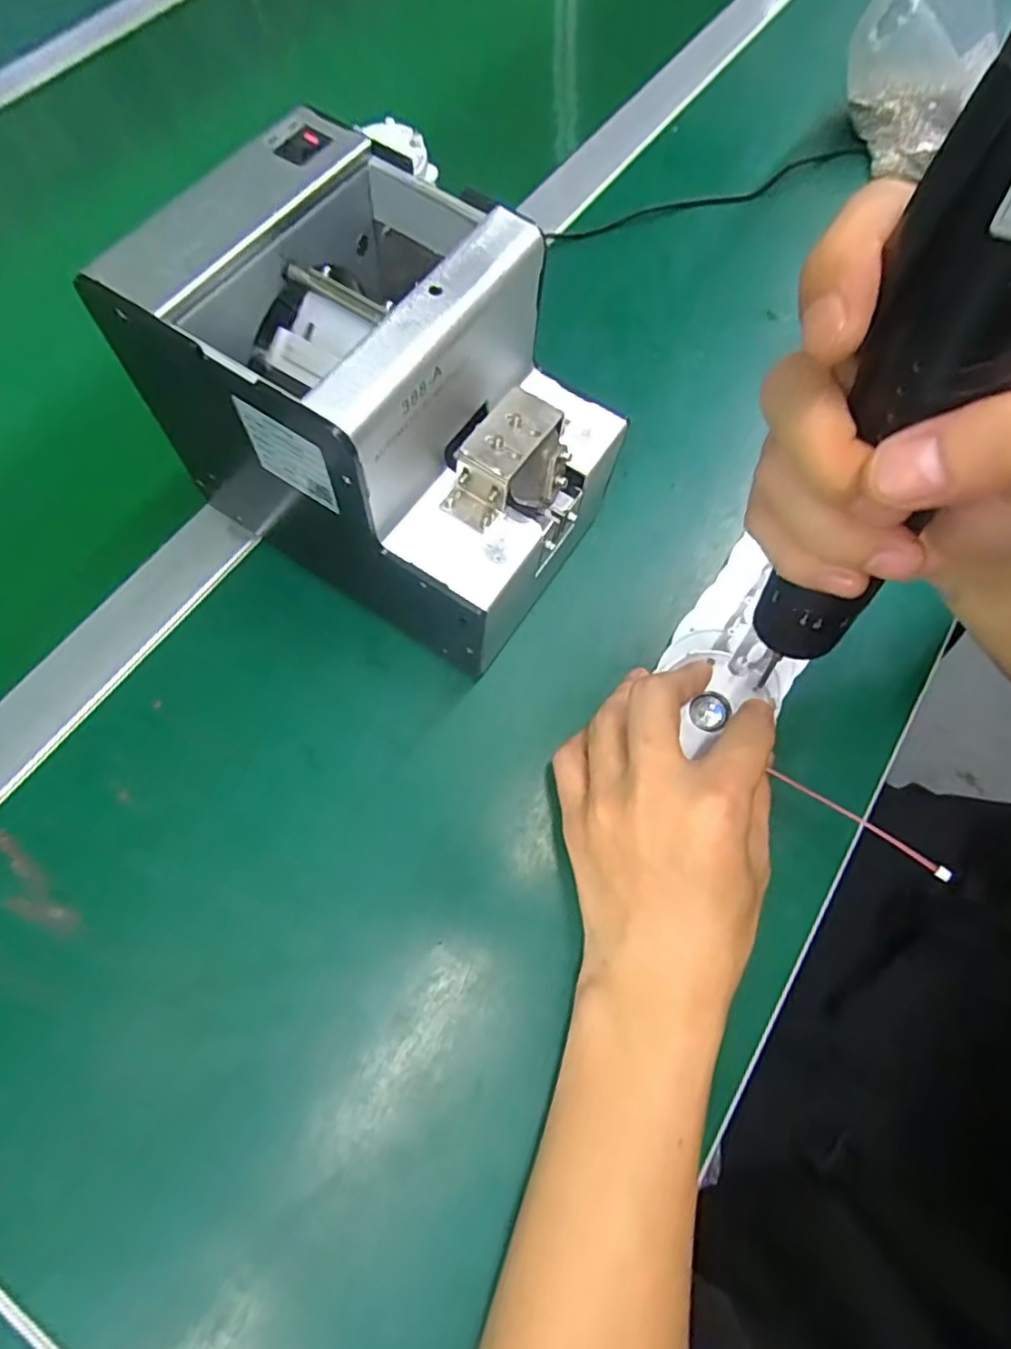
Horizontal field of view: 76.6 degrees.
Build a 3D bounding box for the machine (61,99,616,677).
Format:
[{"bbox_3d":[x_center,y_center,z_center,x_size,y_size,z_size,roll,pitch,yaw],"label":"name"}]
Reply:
[{"bbox_3d":[-0.045,-0.108,0.296,0.169,0.158,0.133,31,71,11],"label":"machine"}]

